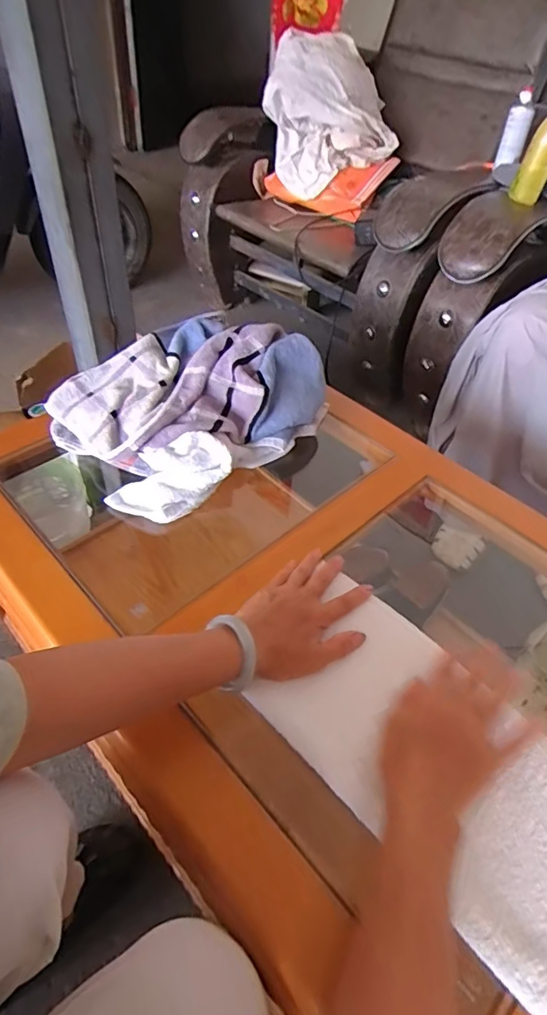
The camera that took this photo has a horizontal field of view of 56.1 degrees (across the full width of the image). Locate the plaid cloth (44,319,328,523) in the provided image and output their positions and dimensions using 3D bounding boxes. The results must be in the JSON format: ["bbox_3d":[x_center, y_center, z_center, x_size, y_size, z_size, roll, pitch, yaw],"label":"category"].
[{"bbox_3d":[-0.112,-0.155,0.711,0.321,0.113,0.262,-30,56,-29],"label":"plaid cloth"}]

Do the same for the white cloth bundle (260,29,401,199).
[{"bbox_3d":[0.160,-1.125,1.469,0.349,0.316,0.317,4,47,-1],"label":"white cloth bundle"}]

